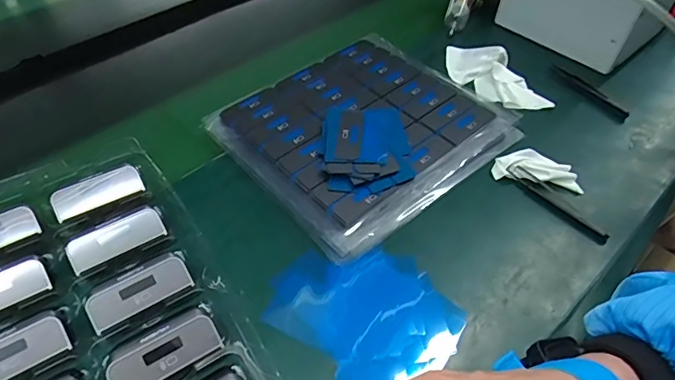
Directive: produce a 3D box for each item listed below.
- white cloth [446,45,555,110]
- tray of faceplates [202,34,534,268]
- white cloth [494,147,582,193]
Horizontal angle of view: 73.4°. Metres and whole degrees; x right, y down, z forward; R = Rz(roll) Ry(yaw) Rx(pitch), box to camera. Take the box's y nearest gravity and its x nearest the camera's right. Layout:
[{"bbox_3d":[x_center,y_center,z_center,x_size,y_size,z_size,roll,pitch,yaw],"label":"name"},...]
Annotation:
[{"bbox_3d":[0.181,-0.143,0.546,0.070,0.035,0.148,-21,51,-17],"label":"white cloth"},{"bbox_3d":[0.027,-0.074,0.488,0.263,0.030,0.242,-32,55,-25],"label":"tray of faceplates"},{"bbox_3d":[0.198,-0.022,0.447,0.081,0.015,0.035,12,49,12],"label":"white cloth"}]

